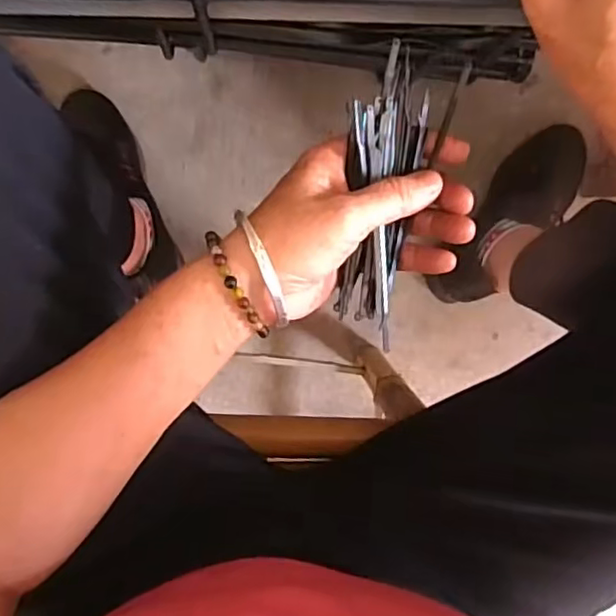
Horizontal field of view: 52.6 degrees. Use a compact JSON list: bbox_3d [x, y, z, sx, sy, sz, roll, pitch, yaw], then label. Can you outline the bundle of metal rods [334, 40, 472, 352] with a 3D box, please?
[{"bbox_3d":[0.041,-0.057,0.325,0.050,0.023,0.150,6,99,-5],"label":"bundle of metal rods"}]

